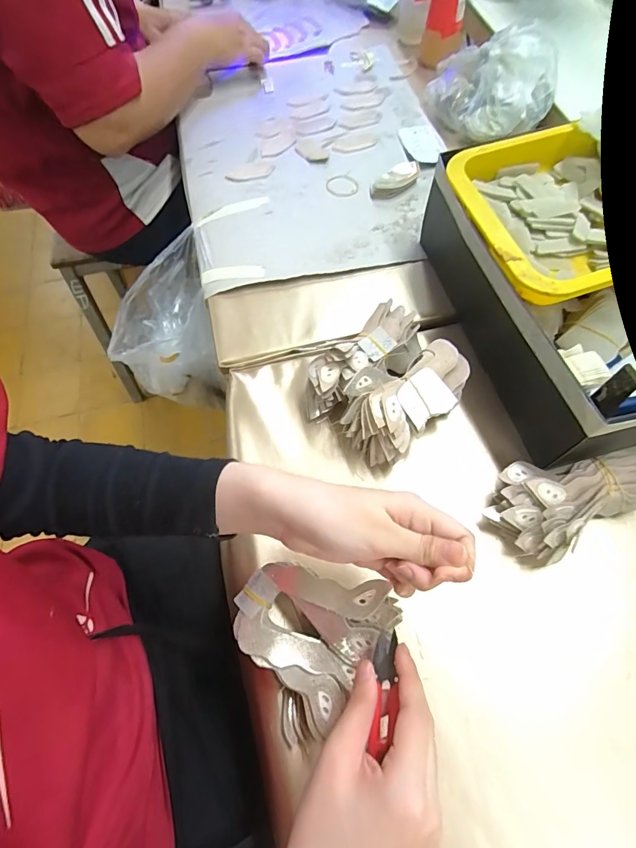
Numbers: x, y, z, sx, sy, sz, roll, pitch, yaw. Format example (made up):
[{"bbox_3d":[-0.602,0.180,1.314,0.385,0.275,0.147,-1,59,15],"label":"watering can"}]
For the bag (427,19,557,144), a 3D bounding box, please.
[{"bbox_3d":[0.248,-0.481,0.603,0.174,0.089,0.136,16,67,10],"label":"bag"}]

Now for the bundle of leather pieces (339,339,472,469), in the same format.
[{"bbox_3d":[0.089,-0.021,0.421,0.134,0.062,0.068,-39,69,-14],"label":"bundle of leather pieces"}]

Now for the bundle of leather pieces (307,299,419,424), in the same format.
[{"bbox_3d":[0.046,-0.065,0.444,0.150,0.064,0.078,-41,69,-15],"label":"bundle of leather pieces"}]

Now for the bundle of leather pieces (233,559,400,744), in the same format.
[{"bbox_3d":[-0.011,0.167,0.334,0.117,0.052,0.121,33,71,17],"label":"bundle of leather pieces"}]

